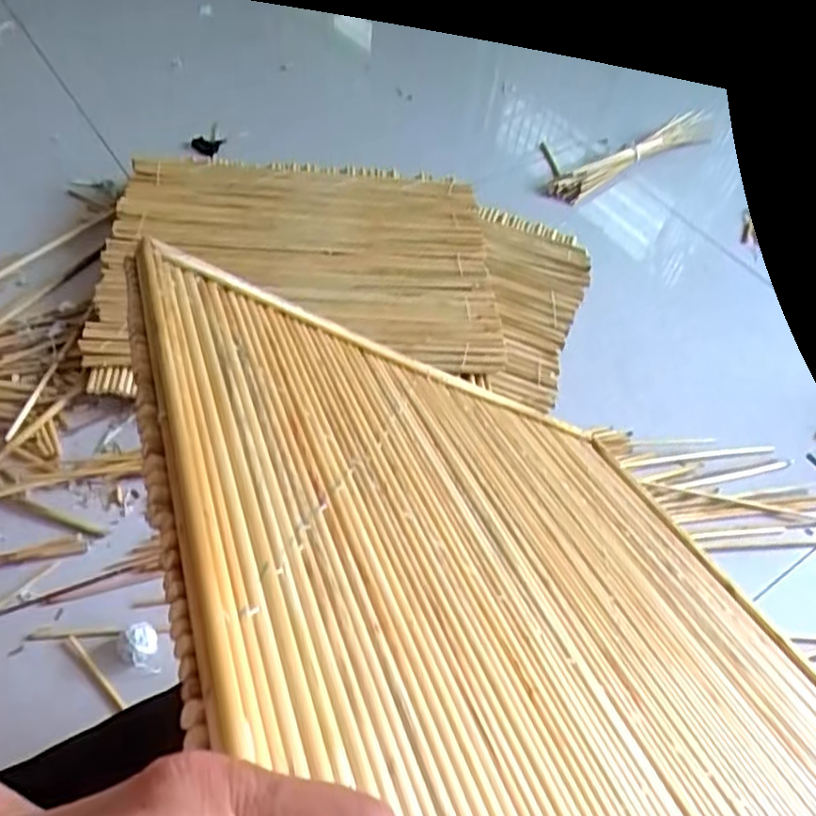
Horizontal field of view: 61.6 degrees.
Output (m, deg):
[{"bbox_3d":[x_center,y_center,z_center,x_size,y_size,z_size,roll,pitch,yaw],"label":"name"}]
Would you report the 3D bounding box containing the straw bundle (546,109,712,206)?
[{"bbox_3d":[0.448,-0.490,1.340,0.465,0.050,0.058,-29,61,-22],"label":"straw bundle"}]

